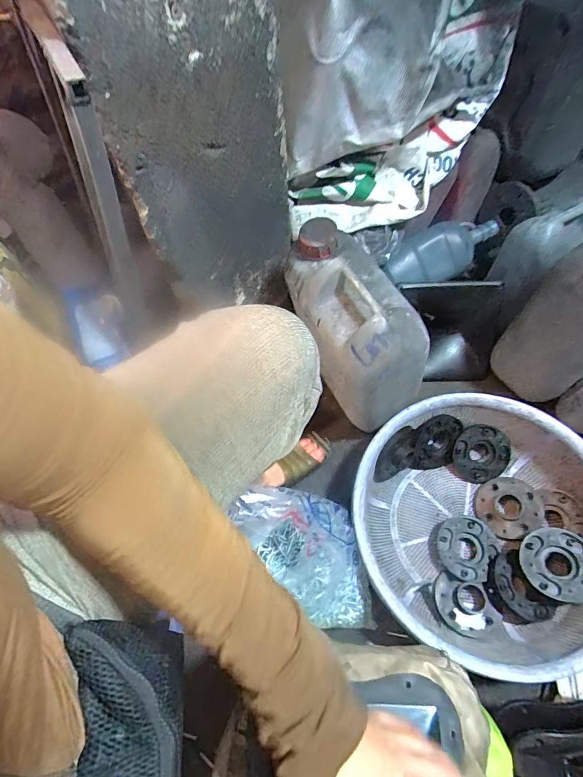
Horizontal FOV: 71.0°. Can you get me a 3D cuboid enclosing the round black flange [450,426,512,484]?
[{"bbox_3d":[0.326,0.114,0.701,0.095,0.015,0.096,1,97,4],"label":"round black flange"}]

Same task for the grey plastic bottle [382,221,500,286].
[{"bbox_3d":[0.301,-0.280,0.840,0.246,0.082,0.087,-14,62,-4],"label":"grey plastic bottle"}]

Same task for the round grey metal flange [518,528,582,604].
[{"bbox_3d":[0.386,0.251,0.588,0.095,0.008,0.097,-14,51,18],"label":"round grey metal flange"}]

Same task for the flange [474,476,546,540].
[{"bbox_3d":[0.355,0.193,0.670,0.093,0.016,0.093,-14,60,25],"label":"flange"}]

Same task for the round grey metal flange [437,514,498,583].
[{"bbox_3d":[0.275,0.253,0.651,0.086,0.024,0.094,-1,62,2],"label":"round grey metal flange"}]

